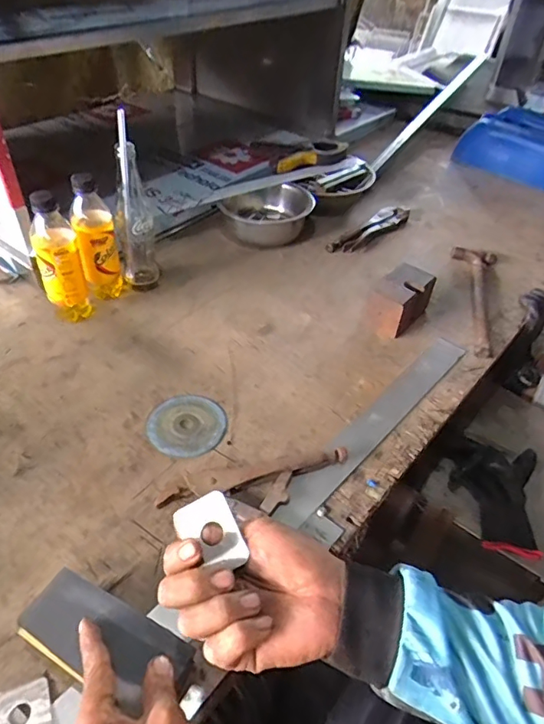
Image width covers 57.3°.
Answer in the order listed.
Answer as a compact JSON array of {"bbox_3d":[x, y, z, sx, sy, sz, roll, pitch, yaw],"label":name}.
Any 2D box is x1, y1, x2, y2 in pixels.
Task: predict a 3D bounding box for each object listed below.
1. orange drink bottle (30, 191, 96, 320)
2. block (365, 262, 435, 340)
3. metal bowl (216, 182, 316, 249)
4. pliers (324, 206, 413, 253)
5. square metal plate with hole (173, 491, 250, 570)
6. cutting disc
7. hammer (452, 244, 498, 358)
[{"bbox_3d":[-0.297,-0.145,0.696,0.059,0.191,0.059,-13,48,-18],"label":"orange drink bottle"},{"bbox_3d":[0.197,-0.096,0.768,0.068,0.071,0.107,33,51,25],"label":"block"},{"bbox_3d":[-0.013,-0.287,0.951,0.162,0.068,0.162,3,45,-3],"label":"metal bowl"},{"bbox_3d":[0.200,-0.265,0.985,0.055,0.022,0.242,34,51,26],"label":"pliers"},{"bbox_3d":[-0.043,0.122,0.352,0.038,0.004,0.052,-27,74,-8],"label":"square metal plate with hole"},{"bbox_3d":[-0.105,0.078,0.621,0.094,0.004,0.094,3,45,-3],"label":"cutting disc"},{"bbox_3d":[0.335,-0.115,0.843,0.078,0.022,0.286,17,46,11],"label":"hammer"}]

